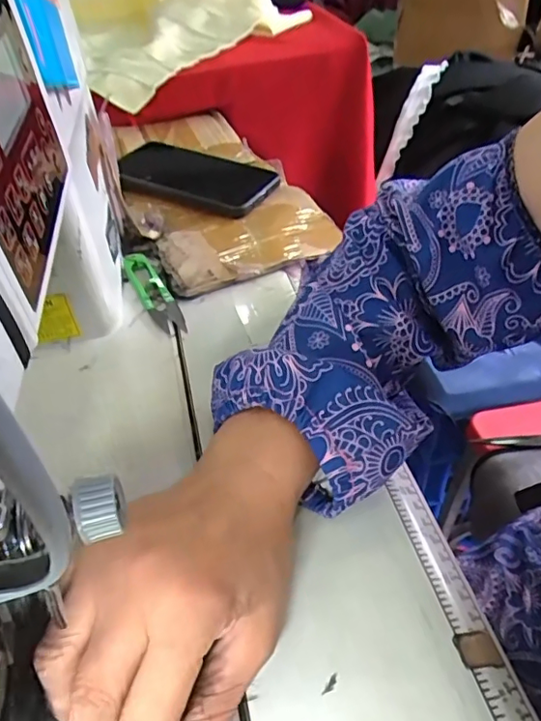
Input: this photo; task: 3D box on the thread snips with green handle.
[{"bbox_3d":[-0.091,-0.054,0.419,0.023,0.009,0.103,-21,46,-16],"label":"thread snips with green handle"}]

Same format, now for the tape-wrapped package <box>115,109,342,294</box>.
[{"bbox_3d":[-0.067,-0.182,0.548,0.159,0.032,0.358,-19,45,-15],"label":"tape-wrapped package"}]

